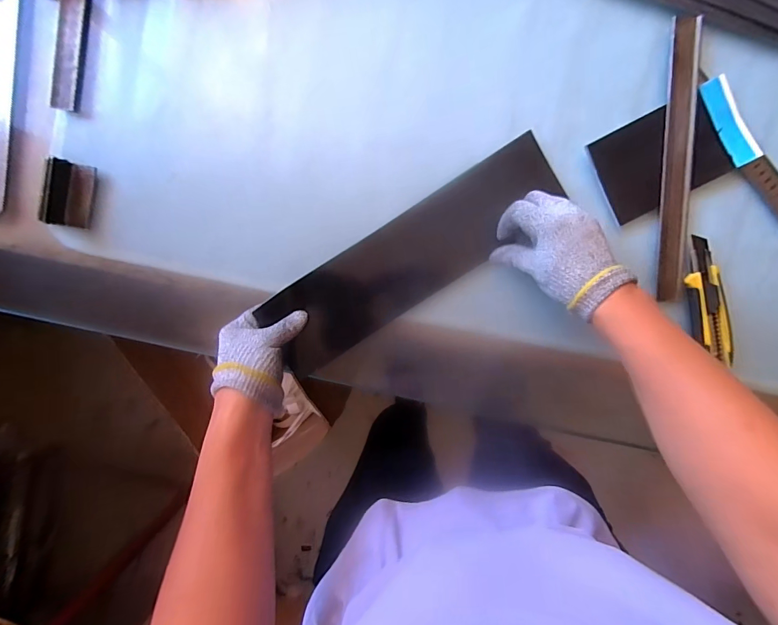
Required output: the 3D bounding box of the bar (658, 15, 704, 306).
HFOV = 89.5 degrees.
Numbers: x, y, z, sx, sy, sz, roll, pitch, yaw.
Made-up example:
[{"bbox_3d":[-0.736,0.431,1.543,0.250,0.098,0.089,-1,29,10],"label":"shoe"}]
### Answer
[{"bbox_3d":[0.309,-0.159,0.422,0.030,0.009,0.286,0,96,2],"label":"bar"}]

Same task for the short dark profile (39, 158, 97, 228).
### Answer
[{"bbox_3d":[-0.366,-0.135,0.450,0.045,0.024,0.072,13,96,1],"label":"short dark profile"}]

